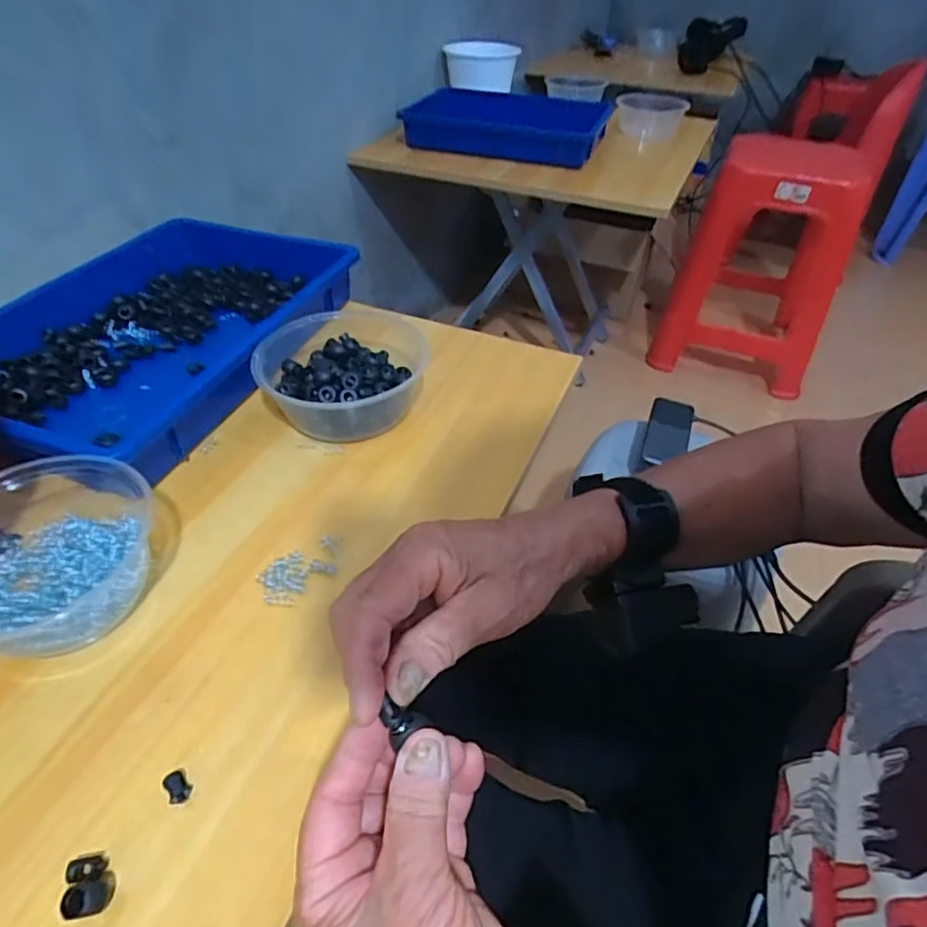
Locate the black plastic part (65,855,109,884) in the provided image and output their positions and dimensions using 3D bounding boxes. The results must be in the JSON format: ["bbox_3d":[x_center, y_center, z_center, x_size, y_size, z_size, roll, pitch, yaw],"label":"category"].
[{"bbox_3d":[-0.174,0.188,0.270,0.015,0.009,0.011,-4,43,-7],"label":"black plastic part"}]

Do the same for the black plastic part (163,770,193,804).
[{"bbox_3d":[-0.145,0.164,0.296,0.010,0.008,0.016,-30,52,-30],"label":"black plastic part"}]

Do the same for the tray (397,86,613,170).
[{"bbox_3d":[0.090,-0.680,1.156,0.384,0.058,0.265,8,43,6],"label":"tray"}]

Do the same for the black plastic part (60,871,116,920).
[{"bbox_3d":[-0.167,0.193,0.261,0.018,0.013,0.017,-14,45,-17],"label":"black plastic part"}]

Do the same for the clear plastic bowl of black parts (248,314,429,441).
[{"bbox_3d":[-0.109,-0.085,0.526,0.136,0.059,0.171,-2,43,-5],"label":"clear plastic bowl of black parts"}]

